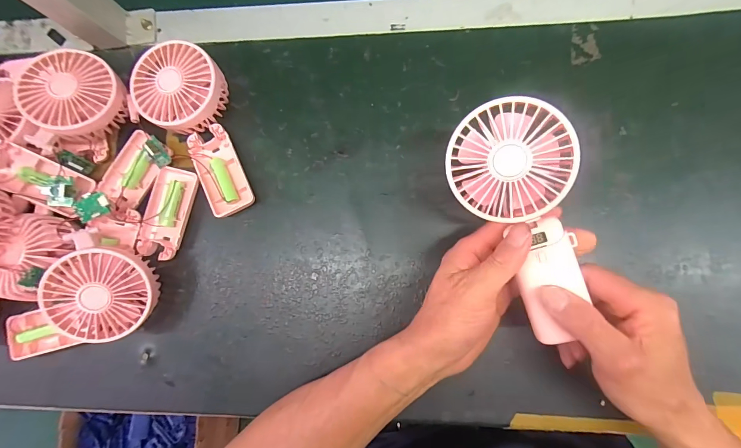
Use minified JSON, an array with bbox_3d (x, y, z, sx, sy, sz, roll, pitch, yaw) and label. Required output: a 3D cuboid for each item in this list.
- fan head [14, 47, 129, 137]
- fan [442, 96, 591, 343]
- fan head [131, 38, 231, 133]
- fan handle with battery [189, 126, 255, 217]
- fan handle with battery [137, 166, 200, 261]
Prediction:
[{"bbox_3d":[-0.303,-0.131,0.347,0.090,0.039,0.090,2,76,-9],"label":"fan head"},{"bbox_3d":[0.114,-0.001,0.253,0.079,0.035,0.175,-17,94,3],"label":"fan"},{"bbox_3d":[-0.194,-0.137,0.353,0.081,0.045,0.082,-1,84,5],"label":"fan head"},{"bbox_3d":[-0.157,-0.056,0.360,0.043,0.018,0.092,-24,82,2],"label":"fan handle with battery"},{"bbox_3d":[-0.211,-0.012,0.354,0.044,0.015,0.092,13,85,7],"label":"fan handle with battery"}]

